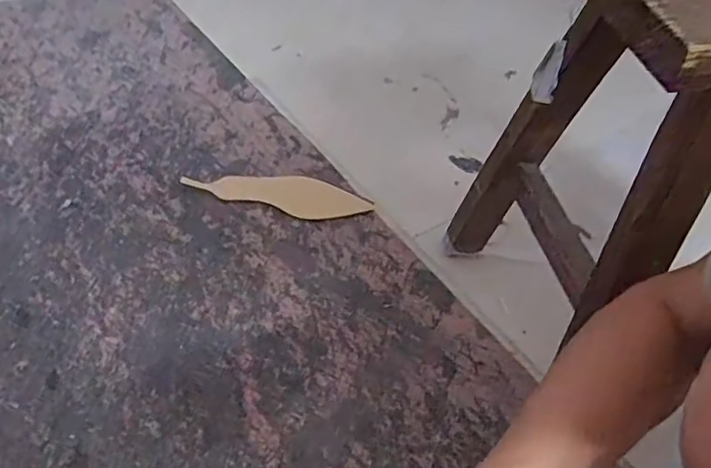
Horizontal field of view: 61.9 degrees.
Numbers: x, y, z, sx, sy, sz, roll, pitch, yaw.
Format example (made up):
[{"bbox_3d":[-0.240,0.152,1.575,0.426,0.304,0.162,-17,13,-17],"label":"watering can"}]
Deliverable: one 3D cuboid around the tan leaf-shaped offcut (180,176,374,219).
[{"bbox_3d":[-0.108,-0.063,0.844,0.254,0.010,0.068,13,53,7],"label":"tan leaf-shaped offcut"}]

